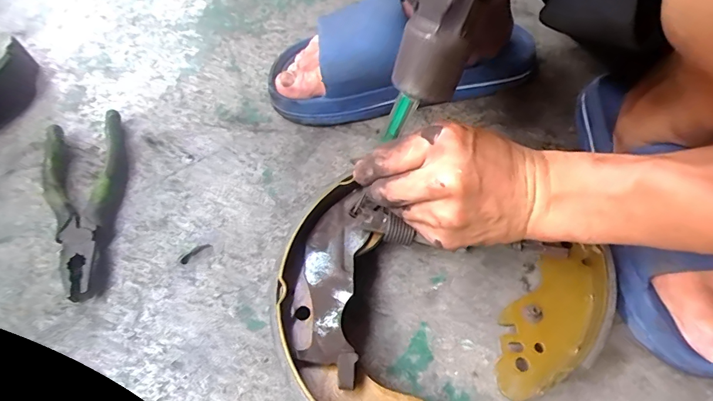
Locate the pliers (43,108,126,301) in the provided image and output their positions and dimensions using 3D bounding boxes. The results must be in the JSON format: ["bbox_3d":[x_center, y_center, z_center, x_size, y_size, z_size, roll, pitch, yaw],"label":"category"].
[{"bbox_3d":[-0.239,-0.003,0.379,0.066,0.022,0.192,-16,56,-11],"label":"pliers"}]

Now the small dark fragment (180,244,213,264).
[{"bbox_3d":[-0.133,0.043,0.356,0.026,0.004,0.009,-35,62,-23],"label":"small dark fragment"}]

